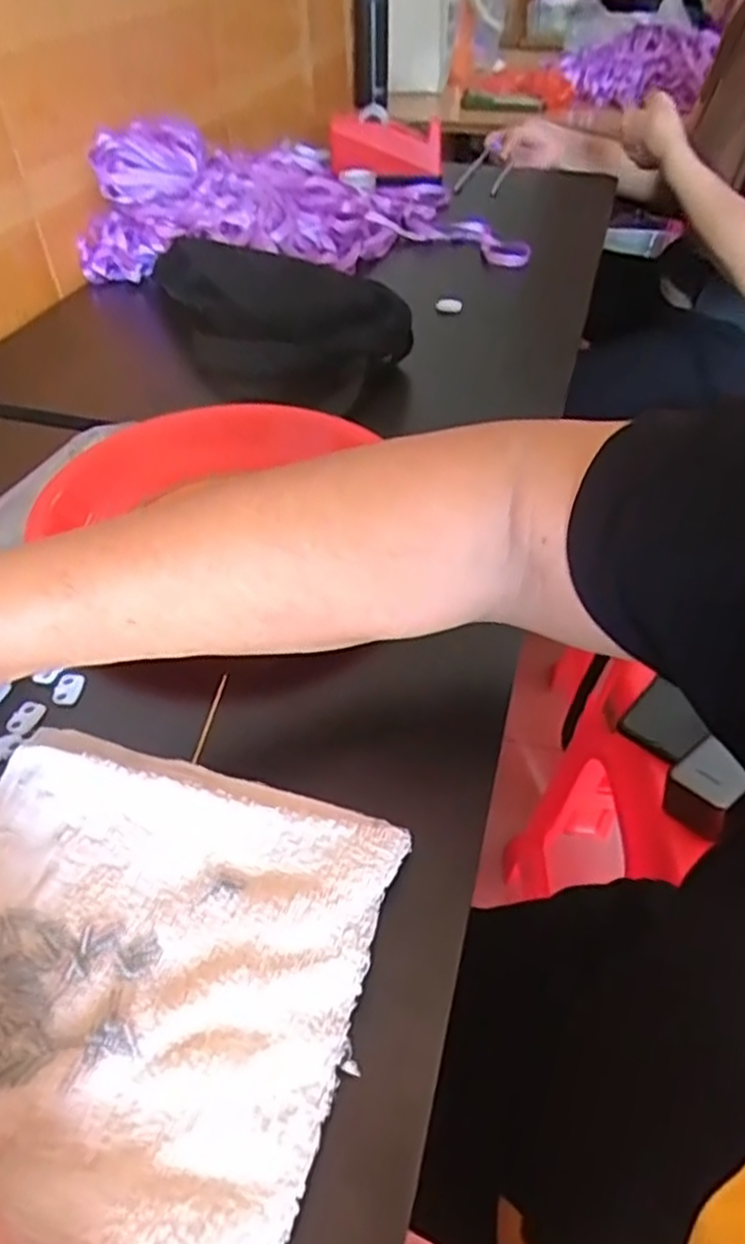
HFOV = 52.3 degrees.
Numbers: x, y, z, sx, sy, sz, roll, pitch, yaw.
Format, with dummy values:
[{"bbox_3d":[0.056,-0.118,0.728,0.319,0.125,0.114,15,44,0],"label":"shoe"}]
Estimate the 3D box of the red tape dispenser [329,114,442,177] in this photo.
[{"bbox_3d":[0.016,-0.608,0.977,0.145,0.071,0.030,9,47,8],"label":"red tape dispenser"}]

